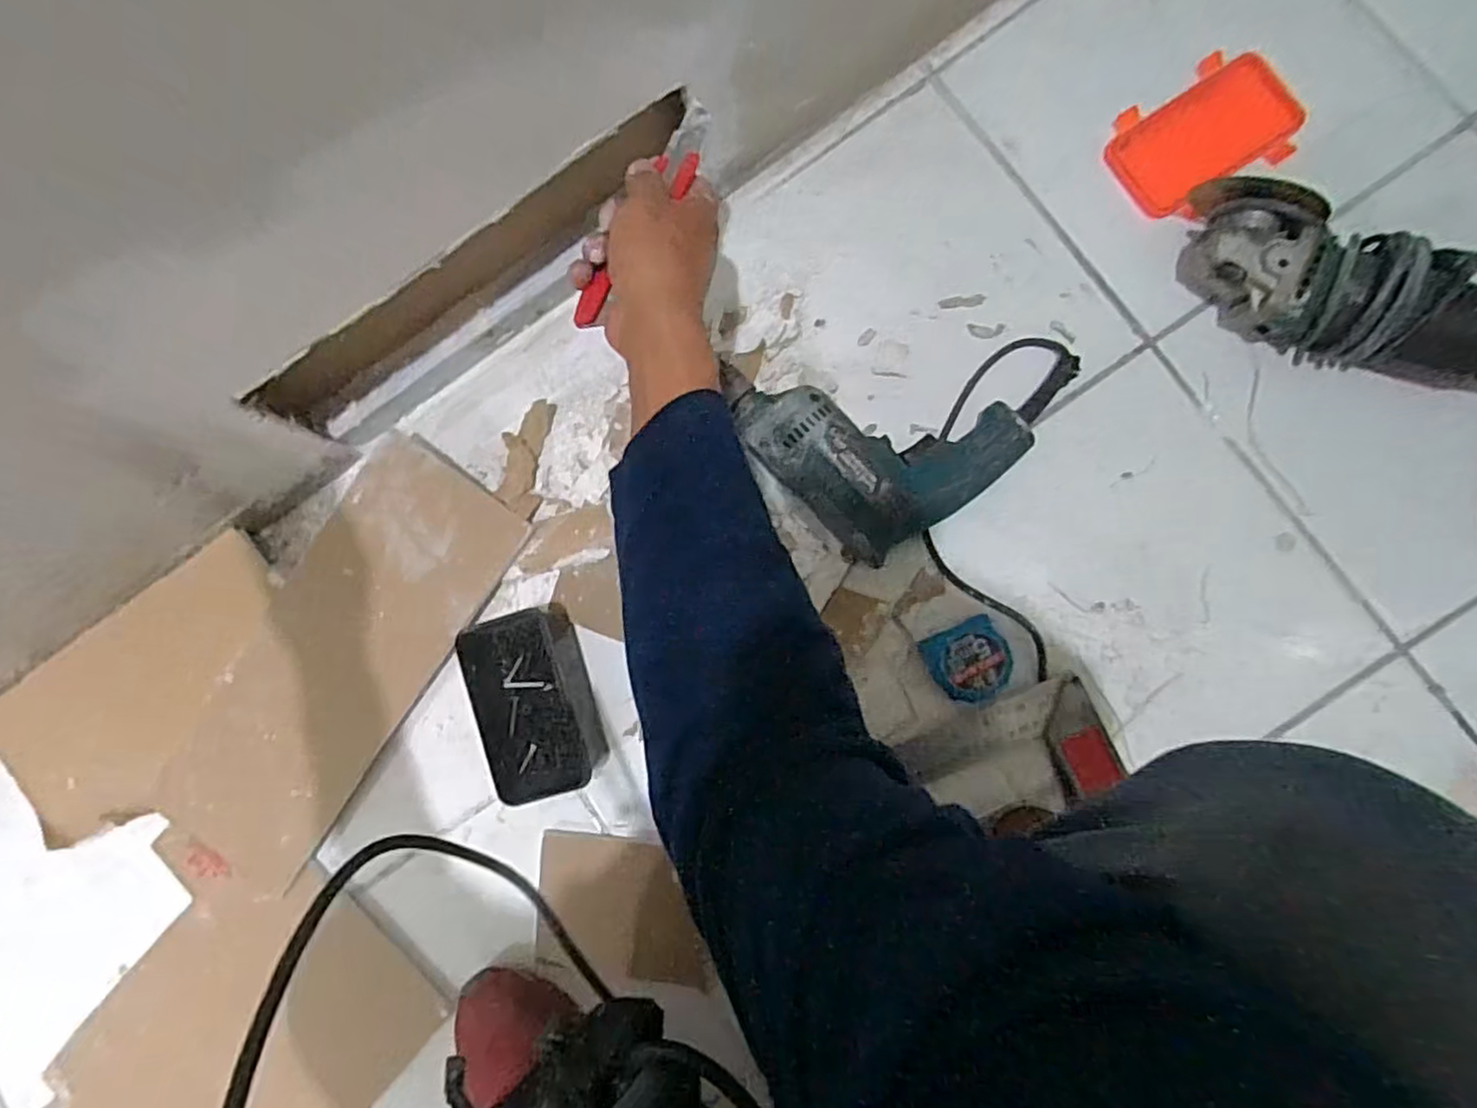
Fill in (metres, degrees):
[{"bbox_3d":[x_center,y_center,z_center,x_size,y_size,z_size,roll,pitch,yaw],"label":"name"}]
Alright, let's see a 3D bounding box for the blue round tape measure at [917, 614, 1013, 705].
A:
[{"bbox_3d":[0.182,0.083,0.535,0.060,0.039,0.059,-27,84,3],"label":"blue round tape measure"}]

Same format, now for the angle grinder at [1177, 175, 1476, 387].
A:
[{"bbox_3d":[0.501,-0.186,0.507,0.328,0.076,0.101,19,88,7],"label":"angle grinder"}]

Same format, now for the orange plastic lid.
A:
[{"bbox_3d":[0.385,-0.347,0.569,0.139,0.024,0.103,-35,83,2],"label":"orange plastic lid"}]

